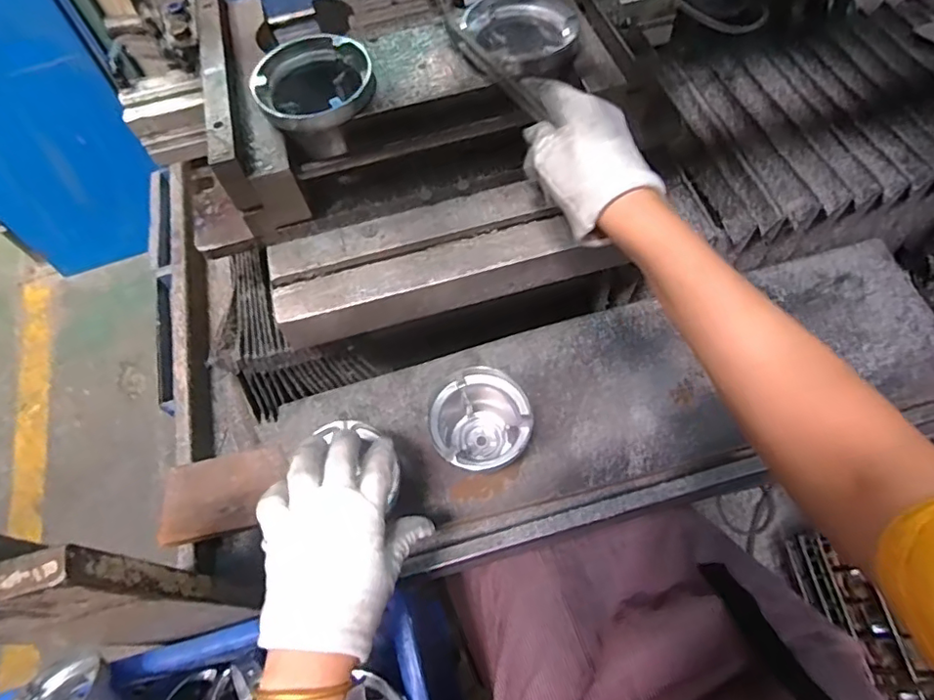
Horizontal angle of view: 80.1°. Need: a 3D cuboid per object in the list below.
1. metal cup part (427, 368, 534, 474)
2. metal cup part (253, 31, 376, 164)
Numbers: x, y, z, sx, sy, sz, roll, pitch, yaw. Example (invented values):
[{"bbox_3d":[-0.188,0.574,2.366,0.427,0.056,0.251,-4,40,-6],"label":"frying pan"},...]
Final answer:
[{"bbox_3d":[0.013,0.074,0.525,0.089,0.077,0.088,-1,62,3],"label":"metal cup part"},{"bbox_3d":[-0.121,-0.209,0.458,0.091,0.053,0.091,-16,62,-5],"label":"metal cup part"}]

